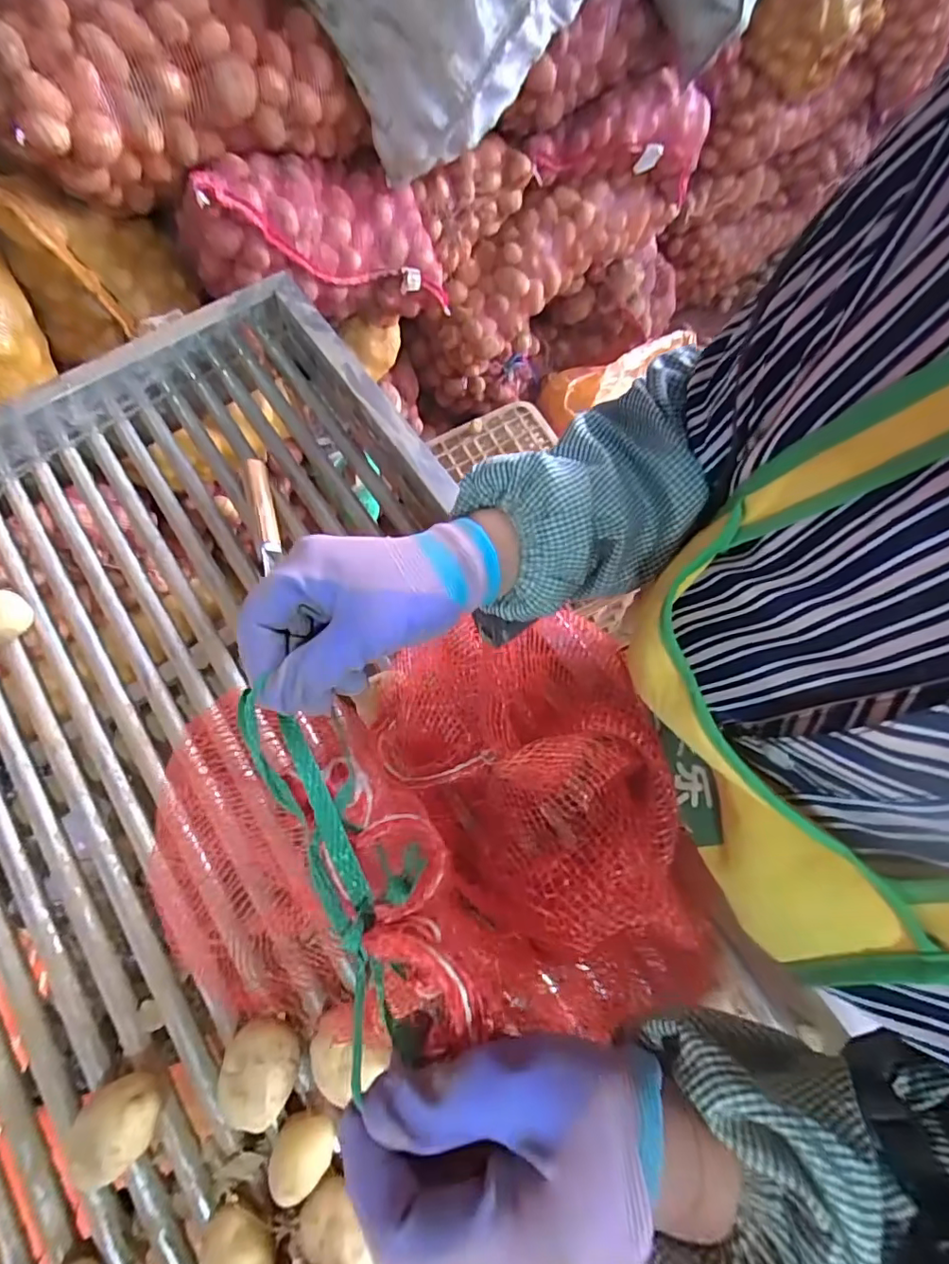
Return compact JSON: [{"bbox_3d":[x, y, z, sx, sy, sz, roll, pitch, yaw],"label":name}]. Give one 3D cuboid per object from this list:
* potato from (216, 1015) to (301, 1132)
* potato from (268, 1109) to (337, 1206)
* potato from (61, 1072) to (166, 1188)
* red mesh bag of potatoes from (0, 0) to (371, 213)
[{"bbox_3d":[-0.151,0.310,0.383,0.054,0.045,0.058,0,71,0],"label":"potato"},{"bbox_3d":[-0.119,0.359,0.372,0.037,0.029,0.047,30,73,9],"label":"potato"},{"bbox_3d":[-0.244,0.341,0.374,0.060,0.054,0.050,-28,73,-8],"label":"potato"},{"bbox_3d":[-0.472,-0.834,0.803,0.540,0.180,0.304,-30,73,-8],"label":"red mesh bag of potatoes"}]

